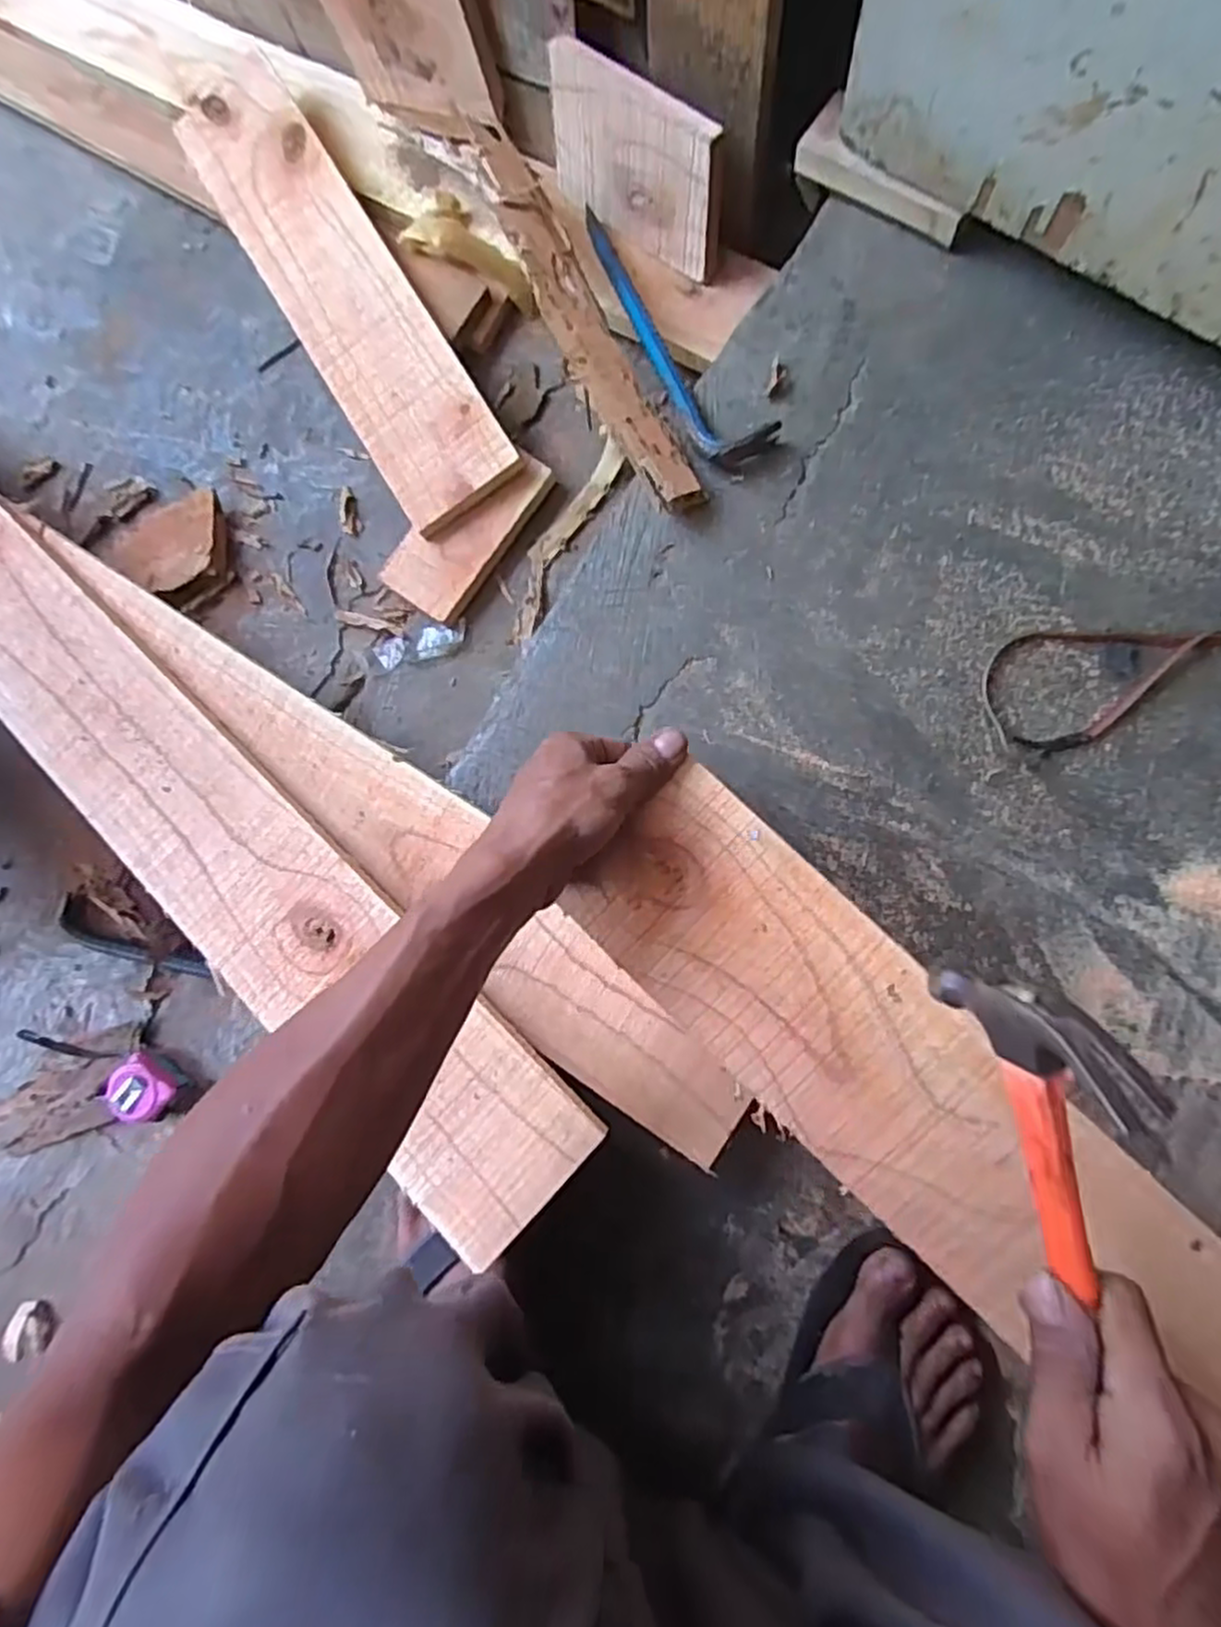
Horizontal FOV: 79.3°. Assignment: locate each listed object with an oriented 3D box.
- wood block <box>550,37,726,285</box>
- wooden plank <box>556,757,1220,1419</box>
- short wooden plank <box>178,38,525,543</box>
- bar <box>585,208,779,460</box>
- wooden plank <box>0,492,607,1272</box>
[{"bbox_3d":[0.023,-0.567,0.649,0.182,0.122,0.014,39,76,10],"label":"wood block"},{"bbox_3d":[0.272,0.255,0.393,0.719,0.017,0.120,42,89,6],"label":"wooden plank"},{"bbox_3d":[-0.265,-0.509,0.710,0.118,0.026,0.505,-32,85,-1],"label":"short wooden plank"},{"bbox_3d":[0.048,-0.414,0.623,0.061,0.022,0.325,-22,68,2],"label":"bar"},{"bbox_3d":[-0.618,-0.261,0.655,1.583,0.018,0.131,41,85,14],"label":"wooden plank"}]

